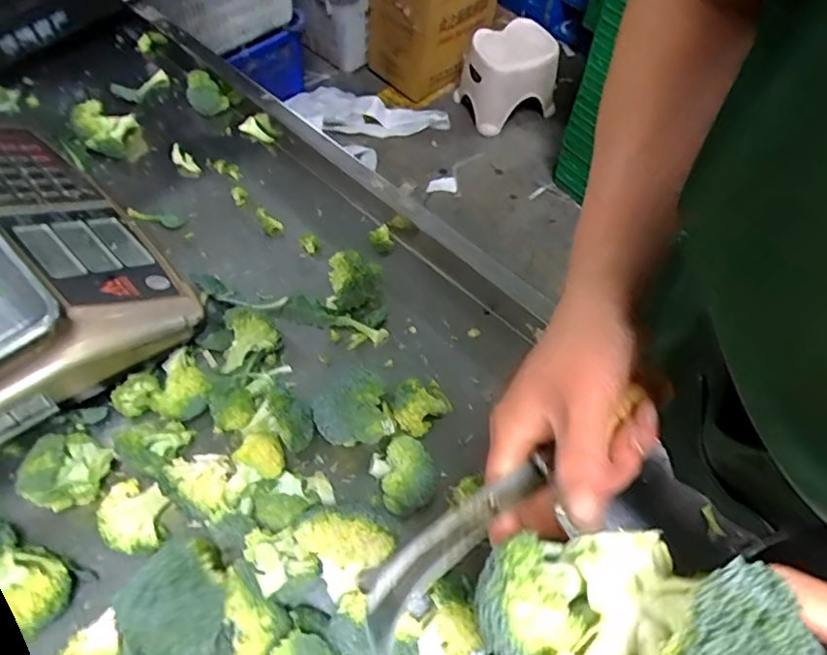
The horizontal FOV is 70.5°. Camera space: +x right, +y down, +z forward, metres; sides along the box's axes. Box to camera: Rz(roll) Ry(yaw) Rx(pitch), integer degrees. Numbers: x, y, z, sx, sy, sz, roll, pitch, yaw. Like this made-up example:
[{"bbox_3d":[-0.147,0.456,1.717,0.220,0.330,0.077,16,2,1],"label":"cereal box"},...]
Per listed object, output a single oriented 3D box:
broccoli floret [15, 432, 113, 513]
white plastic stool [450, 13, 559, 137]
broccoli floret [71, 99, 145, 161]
[{"bbox_3d":[-0.249,0.105,0.423,0.039,0.051,0.053,29,61,14],"label":"broccoli floret"},{"bbox_3d":[0.269,-0.752,1.755,0.304,0.214,0.224,-24,62,-17],"label":"white plastic stool"},{"bbox_3d":[-0.324,-0.209,0.620,0.063,0.042,0.055,-23,62,-17],"label":"broccoli floret"}]

